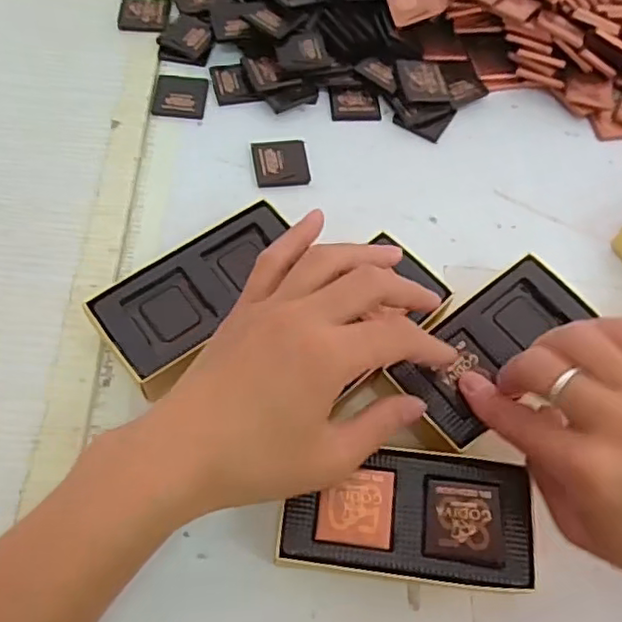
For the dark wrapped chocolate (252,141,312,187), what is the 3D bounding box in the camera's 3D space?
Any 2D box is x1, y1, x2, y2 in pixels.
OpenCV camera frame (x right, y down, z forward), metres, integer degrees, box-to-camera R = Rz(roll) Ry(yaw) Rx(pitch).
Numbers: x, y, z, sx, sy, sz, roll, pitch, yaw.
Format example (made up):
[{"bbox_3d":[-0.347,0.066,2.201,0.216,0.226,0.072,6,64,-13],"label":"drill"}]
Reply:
[{"bbox_3d":[-0.018,-0.094,0.392,0.035,0.004,0.035,-6,63,-8],"label":"dark wrapped chocolate"}]

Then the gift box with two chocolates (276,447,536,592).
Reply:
[{"bbox_3d":[0.043,0.096,0.289,0.109,0.034,0.053,8,62,-1],"label":"gift box with two chocolates"}]

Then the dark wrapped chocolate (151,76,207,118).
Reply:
[{"bbox_3d":[-0.087,-0.143,0.412,0.034,0.004,0.035,4,62,-3],"label":"dark wrapped chocolate"}]

